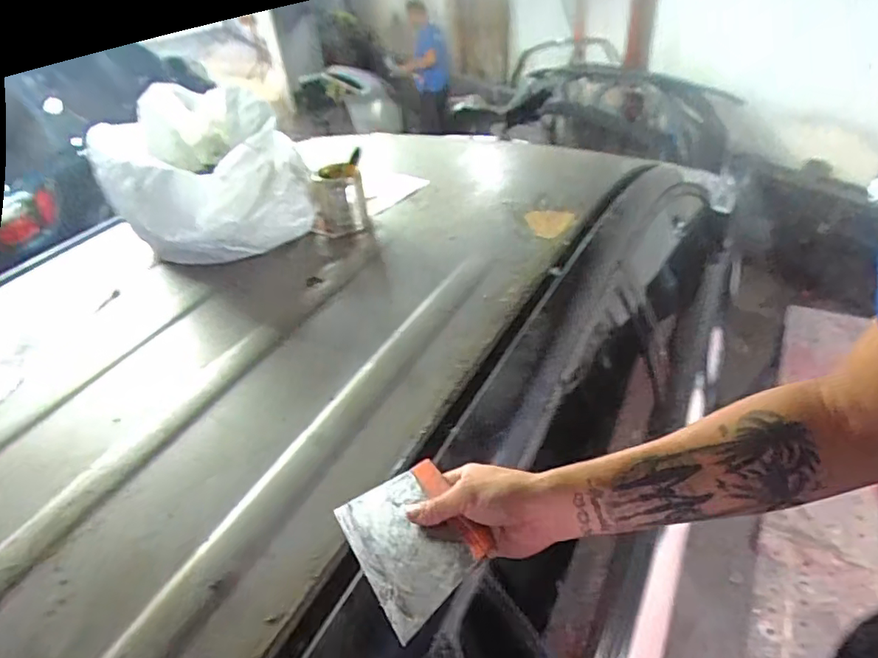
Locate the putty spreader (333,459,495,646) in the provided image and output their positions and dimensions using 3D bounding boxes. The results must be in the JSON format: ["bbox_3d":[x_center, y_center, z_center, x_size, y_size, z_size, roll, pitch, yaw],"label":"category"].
[{"bbox_3d":[-0.024,0.178,0.456,0.096,0.007,0.141,-32,37,-13],"label":"putty spreader"}]

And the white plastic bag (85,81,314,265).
[{"bbox_3d":[-0.417,-0.285,0.974,0.328,0.207,0.331,-29,51,-28],"label":"white plastic bag"}]

